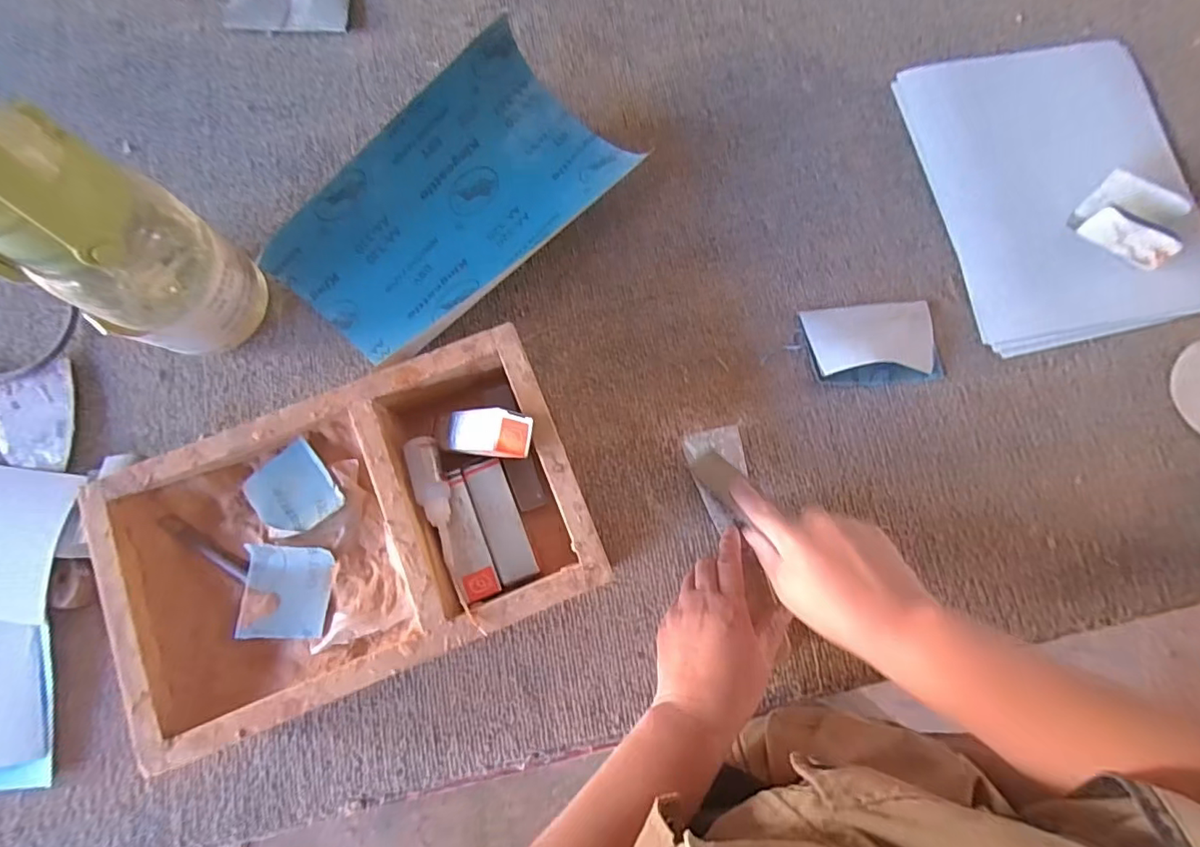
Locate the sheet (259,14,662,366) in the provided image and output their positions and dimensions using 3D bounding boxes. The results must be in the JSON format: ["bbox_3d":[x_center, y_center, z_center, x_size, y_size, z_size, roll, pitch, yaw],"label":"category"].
[{"bbox_3d":[-0.123,-0.179,0.452,0.157,0.070,0.281,43,82,7],"label":"sheet"}]

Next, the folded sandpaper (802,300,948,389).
[{"bbox_3d":[0.230,-0.068,0.451,0.111,0.023,0.068,-7,80,-1],"label":"folded sandpaper"}]

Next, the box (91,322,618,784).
[{"bbox_3d":[-0.167,0.079,0.394,0.314,0.086,0.195,-23,81,-4],"label":"box"}]

